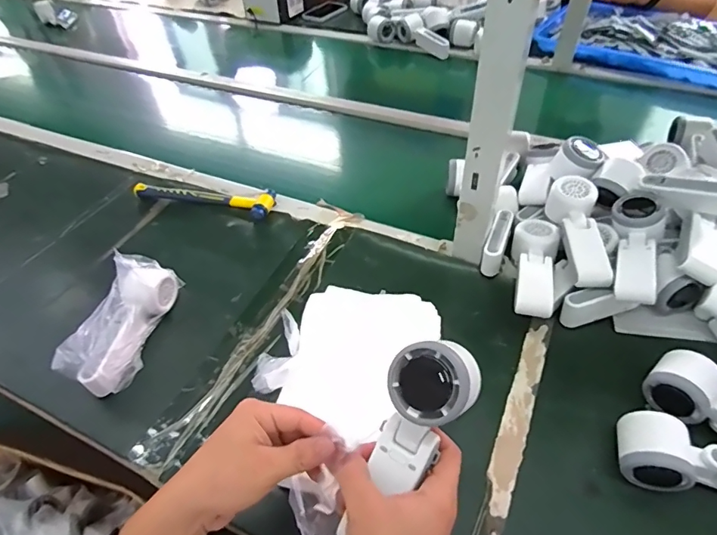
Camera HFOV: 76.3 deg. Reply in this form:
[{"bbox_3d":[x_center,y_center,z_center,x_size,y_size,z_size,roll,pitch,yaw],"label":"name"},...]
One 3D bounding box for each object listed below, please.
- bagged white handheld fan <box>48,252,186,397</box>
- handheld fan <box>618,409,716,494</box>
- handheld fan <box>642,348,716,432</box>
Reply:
[{"bbox_3d":[-0.286,0.066,0.558,0.061,0.082,0.171,4,50,8],"label":"bagged white handheld fan"},{"bbox_3d":[0.330,0.179,0.421,0.169,0.048,0.063,6,50,10],"label":"handheld fan"},{"bbox_3d":[0.375,0.149,0.449,0.163,0.046,0.064,32,59,28],"label":"handheld fan"}]

